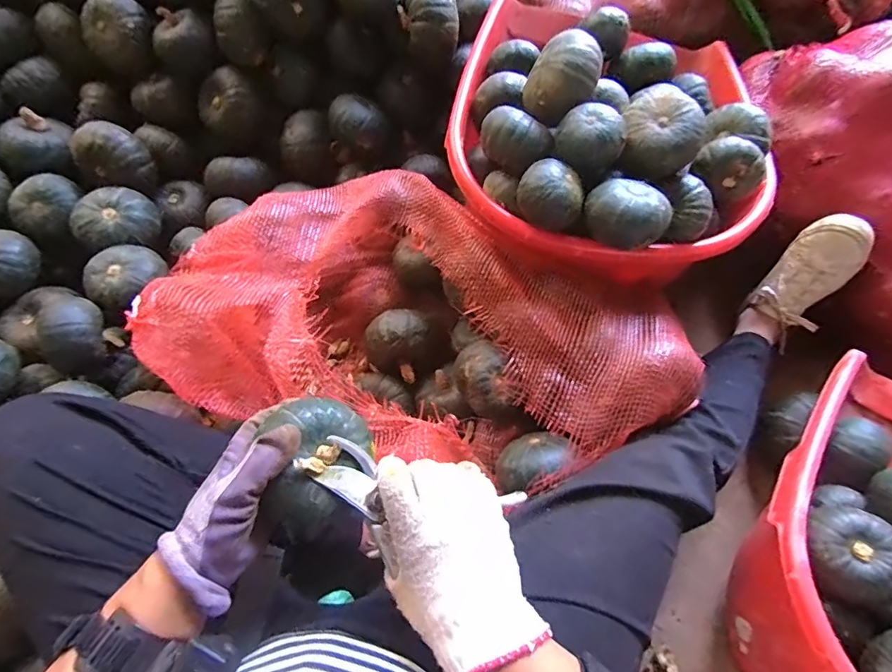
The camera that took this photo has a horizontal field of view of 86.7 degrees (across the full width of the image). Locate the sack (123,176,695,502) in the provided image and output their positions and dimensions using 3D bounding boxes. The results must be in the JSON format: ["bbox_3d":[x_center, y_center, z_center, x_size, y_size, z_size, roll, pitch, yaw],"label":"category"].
[{"bbox_3d":[-0.019,-0.029,0.651,0.640,0.222,0.372,14,71,4],"label":"sack"}]

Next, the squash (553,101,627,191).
[{"bbox_3d":[0.171,-0.230,0.572,0.077,0.071,0.073,0,71,-1],"label":"squash"}]

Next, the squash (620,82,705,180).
[{"bbox_3d":[0.258,-0.241,0.582,0.097,0.080,0.082,33,73,10],"label":"squash"}]

